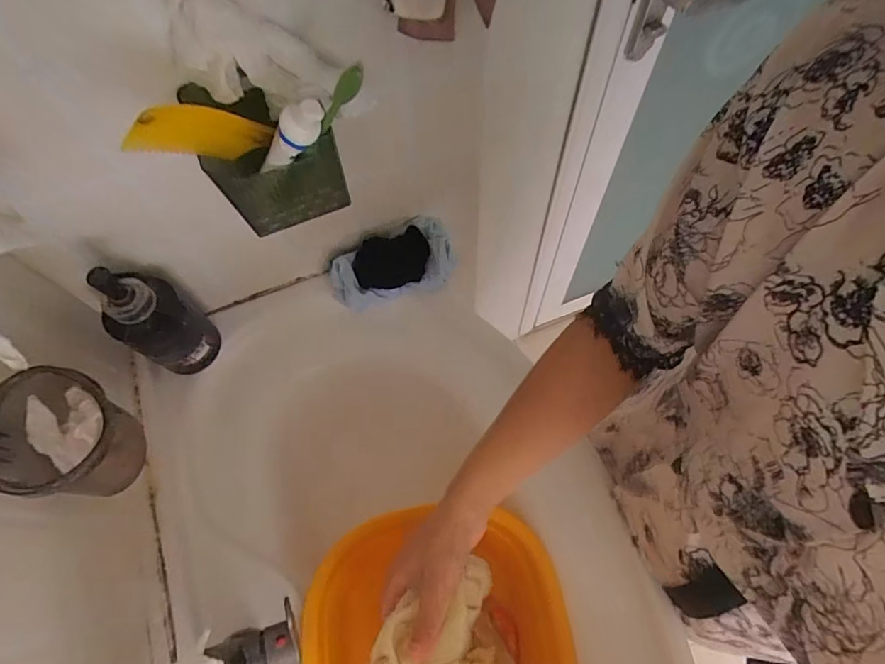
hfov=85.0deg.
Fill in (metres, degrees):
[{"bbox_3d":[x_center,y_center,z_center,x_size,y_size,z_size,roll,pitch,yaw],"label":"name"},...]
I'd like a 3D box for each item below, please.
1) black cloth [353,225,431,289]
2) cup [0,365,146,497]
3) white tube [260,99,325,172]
[{"bbox_3d":[-0.066,-0.095,0.637,0.102,0.039,0.063,-23,66,-8],"label":"black cloth"},{"bbox_3d":[-0.293,0.085,0.389,0.083,0.094,0.092,8,65,6],"label":"cup"},{"bbox_3d":[-0.116,-0.148,0.367,0.075,0.022,0.018,-30,58,37],"label":"white tube"}]

